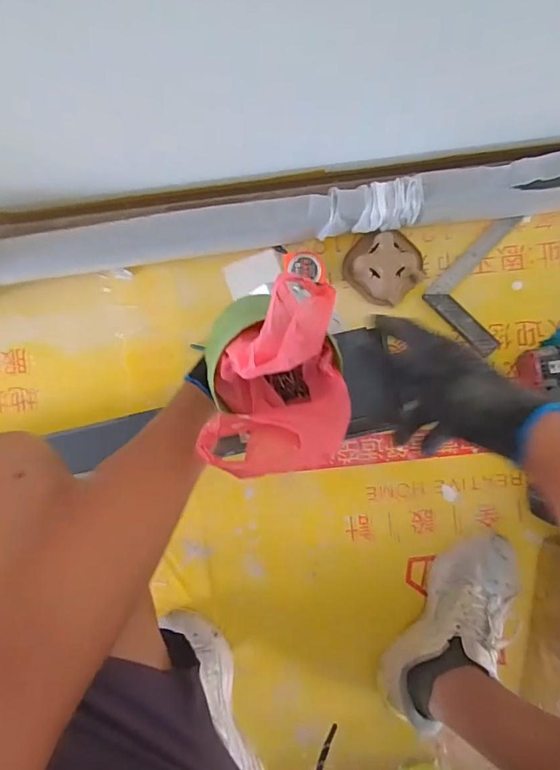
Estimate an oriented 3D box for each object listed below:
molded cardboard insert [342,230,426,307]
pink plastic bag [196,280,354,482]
[{"bbox_3d":[0.161,-0.182,0.703,0.104,0.053,0.111,0,92,2],"label":"molded cardboard insert"},{"bbox_3d":[-0.005,-0.004,0.404,0.123,0.099,0.158,-10,92,3],"label":"pink plastic bag"}]

